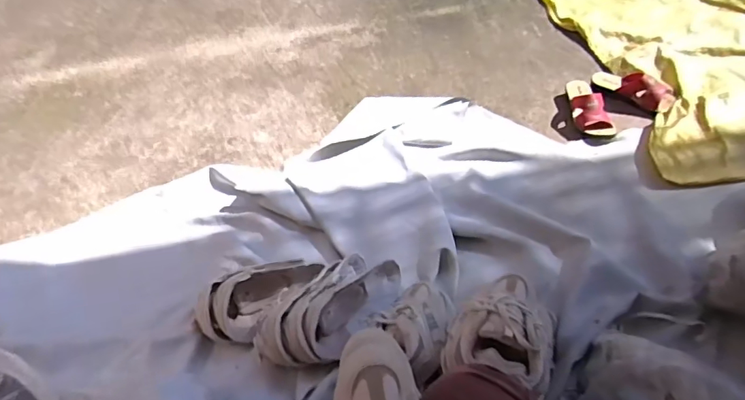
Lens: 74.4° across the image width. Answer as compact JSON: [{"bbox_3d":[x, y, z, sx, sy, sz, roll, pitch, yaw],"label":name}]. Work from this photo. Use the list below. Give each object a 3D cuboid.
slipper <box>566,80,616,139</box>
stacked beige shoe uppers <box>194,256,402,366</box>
[{"bbox_3d":[0.598,-0.277,1.366,0.093,0.094,0.243,-2,48,2],"label":"slipper"},{"bbox_3d":[-0.077,0.193,0.919,0.299,0.083,0.138,-34,57,-20],"label":"stacked beige shoe uppers"}]

